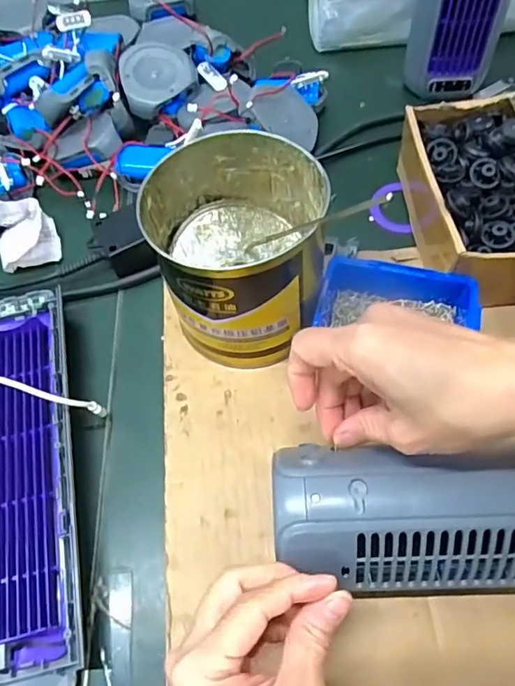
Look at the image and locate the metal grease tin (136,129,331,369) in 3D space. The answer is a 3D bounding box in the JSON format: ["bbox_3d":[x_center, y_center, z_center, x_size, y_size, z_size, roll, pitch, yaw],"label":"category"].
[{"bbox_3d":[-0.013,-0.064,0.388,0.119,0.113,0.125,-2,62,3],"label":"metal grease tin"}]

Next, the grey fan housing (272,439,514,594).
[{"bbox_3d":[0.153,0.096,0.284,0.284,0.055,0.070,2,63,4],"label":"grey fan housing"}]

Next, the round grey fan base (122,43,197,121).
[{"bbox_3d":[-0.105,-0.272,0.541,0.079,0.025,0.066,-40,87,-11],"label":"round grey fan base"}]

